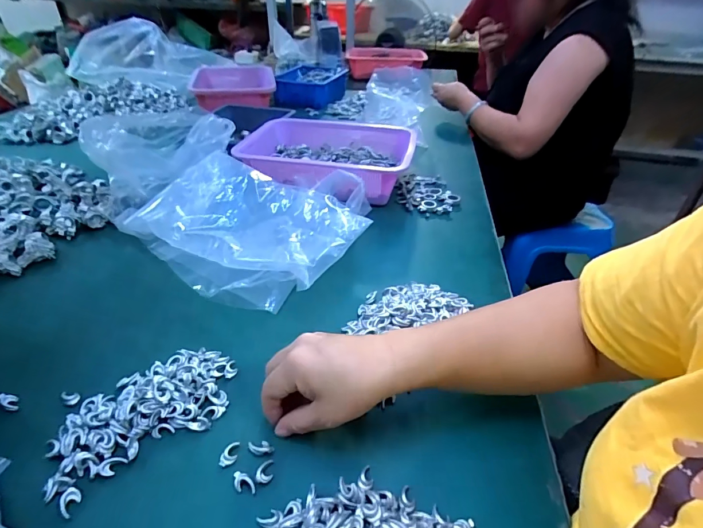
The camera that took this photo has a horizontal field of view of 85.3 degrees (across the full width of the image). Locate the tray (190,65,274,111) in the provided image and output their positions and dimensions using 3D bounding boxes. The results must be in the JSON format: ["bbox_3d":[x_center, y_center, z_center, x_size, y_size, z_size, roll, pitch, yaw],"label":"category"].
[{"bbox_3d":[-0.346,-0.524,1.154,0.230,0.088,0.349,-7,38,-12],"label":"tray"}]

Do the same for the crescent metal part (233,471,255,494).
[{"bbox_3d":[-0.083,0.168,0.294,0.022,0.004,0.012,33,46,32],"label":"crescent metal part"}]

